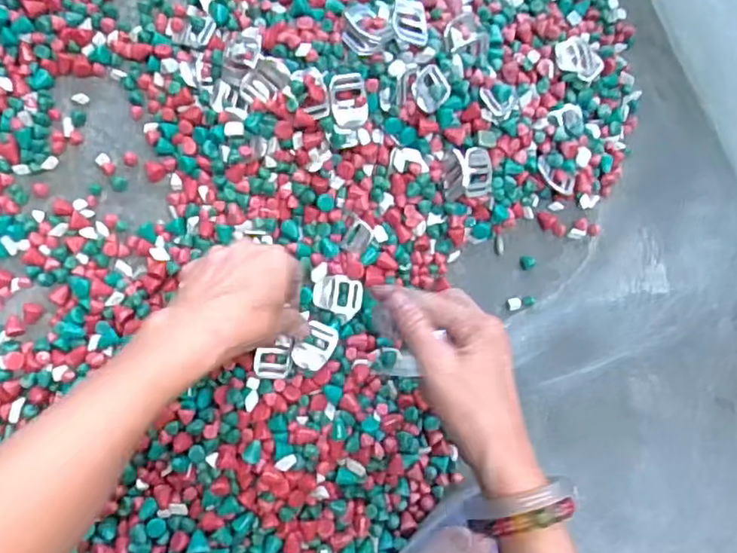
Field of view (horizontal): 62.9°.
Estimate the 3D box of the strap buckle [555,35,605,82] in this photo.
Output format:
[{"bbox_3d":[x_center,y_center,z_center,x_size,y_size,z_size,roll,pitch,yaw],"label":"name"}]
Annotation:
[{"bbox_3d":[0.176,-0.182,0.505,0.041,0.005,0.039,4,76,-16],"label":"strap buckle"}]

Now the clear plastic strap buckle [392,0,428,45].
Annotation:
[{"bbox_3d":[0.032,-0.193,0.453,0.026,0.010,0.036,5,84,-6],"label":"clear plastic strap buckle"}]

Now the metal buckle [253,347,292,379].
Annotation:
[{"bbox_3d":[-0.072,0.066,0.454,0.028,0.005,0.023,3,94,-28],"label":"metal buckle"}]

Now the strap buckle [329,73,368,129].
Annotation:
[{"bbox_3d":[-0.015,-0.133,0.456,0.027,0.010,0.040,-13,108,-10],"label":"strap buckle"}]

